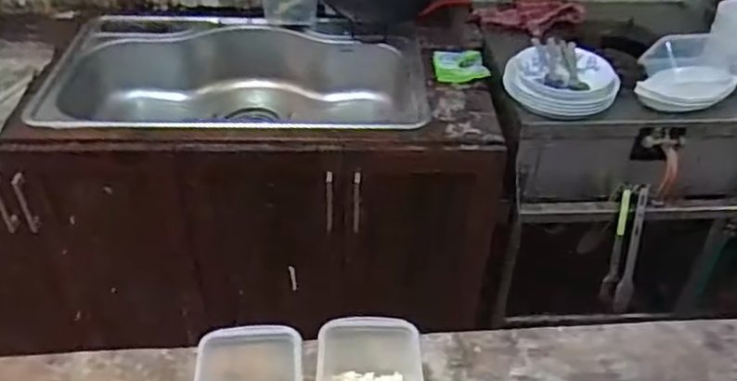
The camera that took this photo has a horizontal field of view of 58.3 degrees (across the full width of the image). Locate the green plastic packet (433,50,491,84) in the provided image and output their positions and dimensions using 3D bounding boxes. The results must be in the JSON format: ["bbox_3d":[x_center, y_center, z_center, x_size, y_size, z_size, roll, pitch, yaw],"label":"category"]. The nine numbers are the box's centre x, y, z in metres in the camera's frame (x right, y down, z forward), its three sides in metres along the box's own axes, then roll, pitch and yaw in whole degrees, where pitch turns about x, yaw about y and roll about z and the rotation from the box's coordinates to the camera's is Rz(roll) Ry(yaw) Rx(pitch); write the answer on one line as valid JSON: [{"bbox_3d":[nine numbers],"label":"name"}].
[{"bbox_3d":[0.209,-0.281,1.505,0.117,0.016,0.137,-2,39,-2],"label":"green plastic packet"}]

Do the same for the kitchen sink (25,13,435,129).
[{"bbox_3d":[-0.289,-0.205,1.569,0.815,0.227,0.509,2,39,0],"label":"kitchen sink"}]

